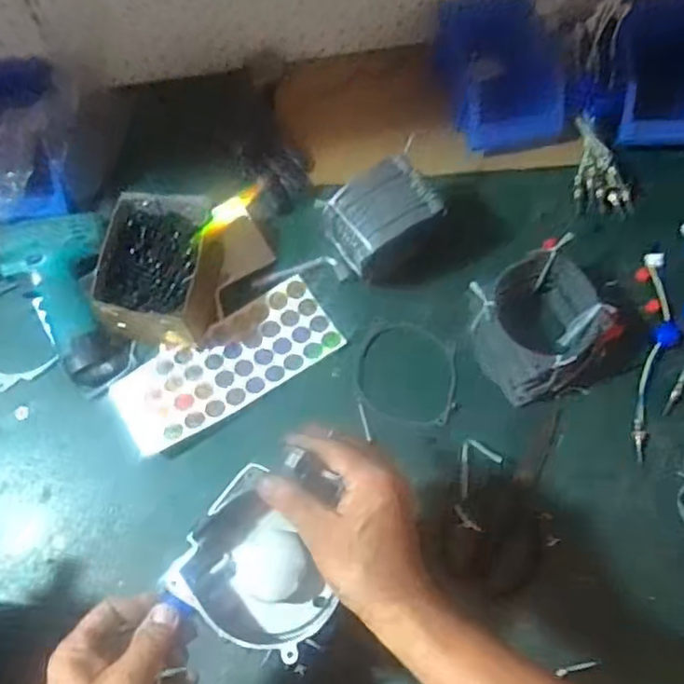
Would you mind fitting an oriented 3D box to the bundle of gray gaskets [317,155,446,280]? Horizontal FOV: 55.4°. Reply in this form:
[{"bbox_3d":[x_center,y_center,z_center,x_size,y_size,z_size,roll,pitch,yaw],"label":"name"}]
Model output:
[{"bbox_3d":[0.040,-0.126,0.704,0.118,0.102,0.079,-31,73,-12],"label":"bundle of gray gaskets"}]

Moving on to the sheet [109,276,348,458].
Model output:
[{"bbox_3d":[-0.126,0.024,0.720,0.248,0.011,0.105,-31,67,-15],"label":"sheet"}]

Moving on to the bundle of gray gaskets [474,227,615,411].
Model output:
[{"bbox_3d":[0.212,-0.019,0.697,0.137,0.070,0.131,-30,73,-11],"label":"bundle of gray gaskets"}]

